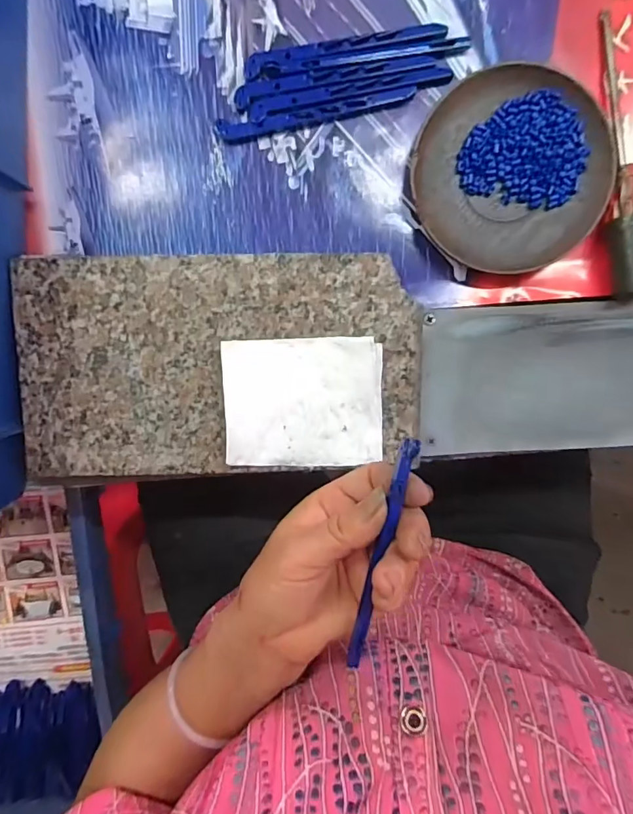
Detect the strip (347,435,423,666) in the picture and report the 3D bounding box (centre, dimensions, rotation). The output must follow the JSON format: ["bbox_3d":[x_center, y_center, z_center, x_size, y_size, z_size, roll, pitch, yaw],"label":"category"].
[{"bbox_3d":[0.033,0.074,0.233,0.007,0.006,0.121,13,97,0],"label":"strip"}]

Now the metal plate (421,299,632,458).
[{"bbox_3d":[0.166,-0.020,0.292,0.195,0.008,0.092,-3,95,1],"label":"metal plate"}]

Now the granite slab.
[{"bbox_3d":[-0.059,-0.024,0.290,0.241,0.023,0.133,0,95,1],"label":"granite slab"}]

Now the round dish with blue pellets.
[{"bbox_3d":[0.116,-0.140,0.279,0.112,0.014,0.111,0,95,1],"label":"round dish with blue pellets"}]

